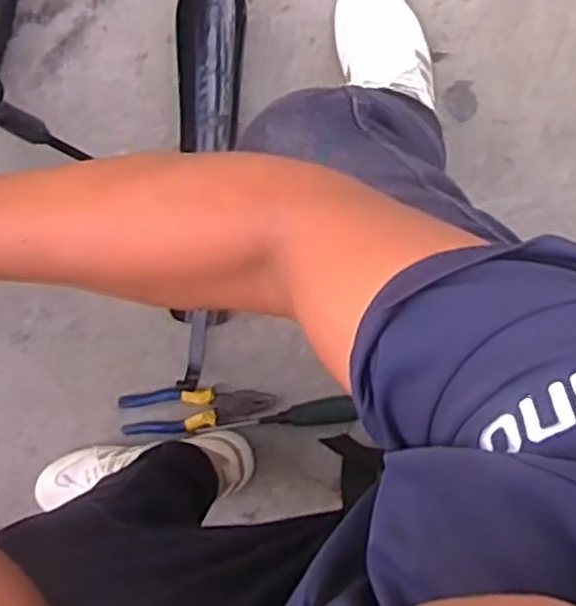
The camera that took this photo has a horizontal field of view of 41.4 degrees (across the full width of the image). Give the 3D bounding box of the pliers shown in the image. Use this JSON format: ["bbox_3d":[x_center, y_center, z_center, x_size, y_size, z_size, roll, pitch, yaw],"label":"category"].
[{"bbox_3d":[-0.119,0.133,0.983,0.195,0.021,0.061,-11,96,6],"label":"pliers"}]

